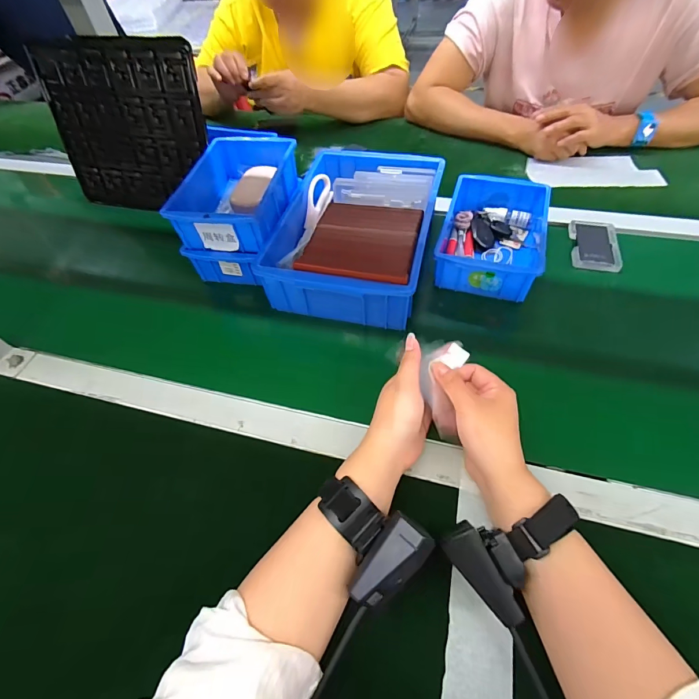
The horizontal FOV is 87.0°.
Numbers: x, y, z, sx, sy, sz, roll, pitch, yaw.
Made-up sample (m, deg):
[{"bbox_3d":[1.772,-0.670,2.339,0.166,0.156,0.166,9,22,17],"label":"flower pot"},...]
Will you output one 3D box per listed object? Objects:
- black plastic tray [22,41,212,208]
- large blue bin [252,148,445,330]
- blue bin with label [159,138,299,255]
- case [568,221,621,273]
[{"bbox_3d":[-0.363,-0.358,0.609,0.283,0.235,0.022,10,33,14],"label":"black plastic tray"},{"bbox_3d":[0.014,-0.178,0.540,0.204,0.080,0.303,11,56,12],"label":"large blue bin"},{"bbox_3d":[-0.157,-0.230,0.534,0.132,0.059,0.205,7,55,9],"label":"blue bin with label"},{"bbox_3d":[0.362,-0.154,0.546,0.062,0.015,0.101,11,56,12],"label":"case"}]

